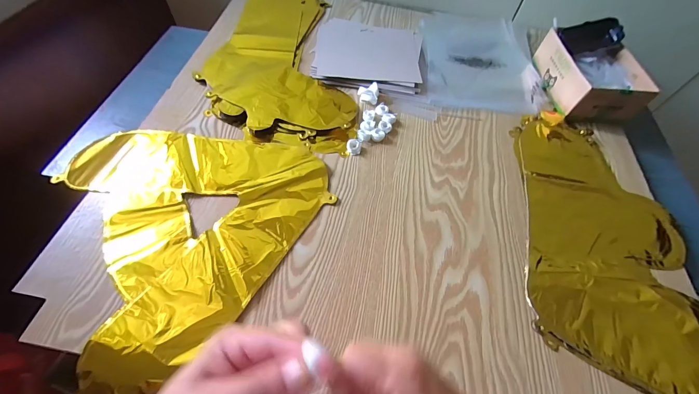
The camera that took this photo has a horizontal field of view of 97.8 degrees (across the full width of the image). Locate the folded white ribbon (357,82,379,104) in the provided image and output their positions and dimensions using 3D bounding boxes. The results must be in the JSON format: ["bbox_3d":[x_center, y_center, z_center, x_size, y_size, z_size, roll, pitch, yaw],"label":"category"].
[{"bbox_3d":[0.033,-0.180,0.530,0.033,0.021,0.034,0,58,-5],"label":"folded white ribbon"}]

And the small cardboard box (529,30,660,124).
[{"bbox_3d":[0.444,-0.225,0.562,0.134,0.066,0.175,1,58,-4],"label":"small cardboard box"}]

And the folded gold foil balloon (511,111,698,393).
[{"bbox_3d":[0.353,0.042,0.421,0.222,0.011,0.414,12,58,3],"label":"folded gold foil balloon"}]

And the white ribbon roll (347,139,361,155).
[{"bbox_3d":[0.007,-0.077,0.471,0.021,0.013,0.022,2,58,-3],"label":"white ribbon roll"}]

